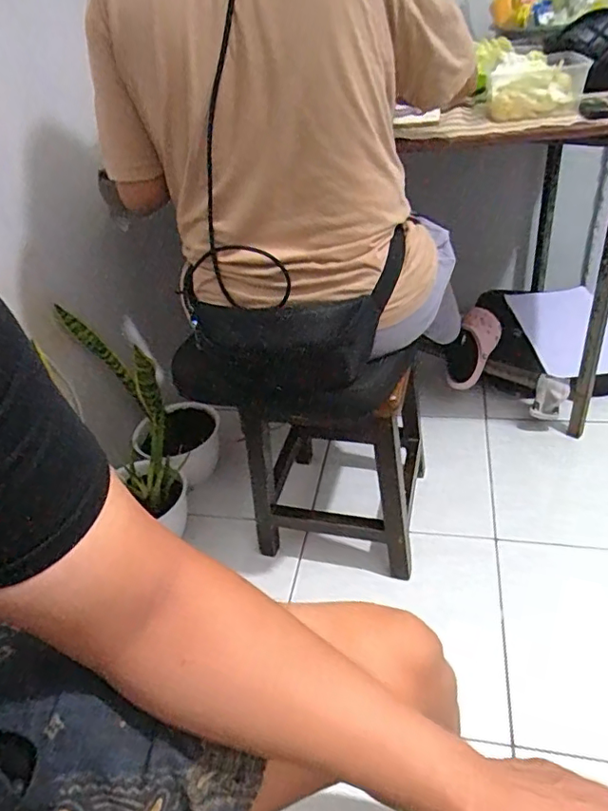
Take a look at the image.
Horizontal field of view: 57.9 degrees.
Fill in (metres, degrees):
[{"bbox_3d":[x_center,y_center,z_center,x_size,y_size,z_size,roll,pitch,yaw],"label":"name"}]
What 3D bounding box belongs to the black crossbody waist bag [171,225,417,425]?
[{"bbox_3d":[-0.038,-0.076,0.844,0.384,0.239,0.107,-6,38,3],"label":"black crossbody waist bag"}]

